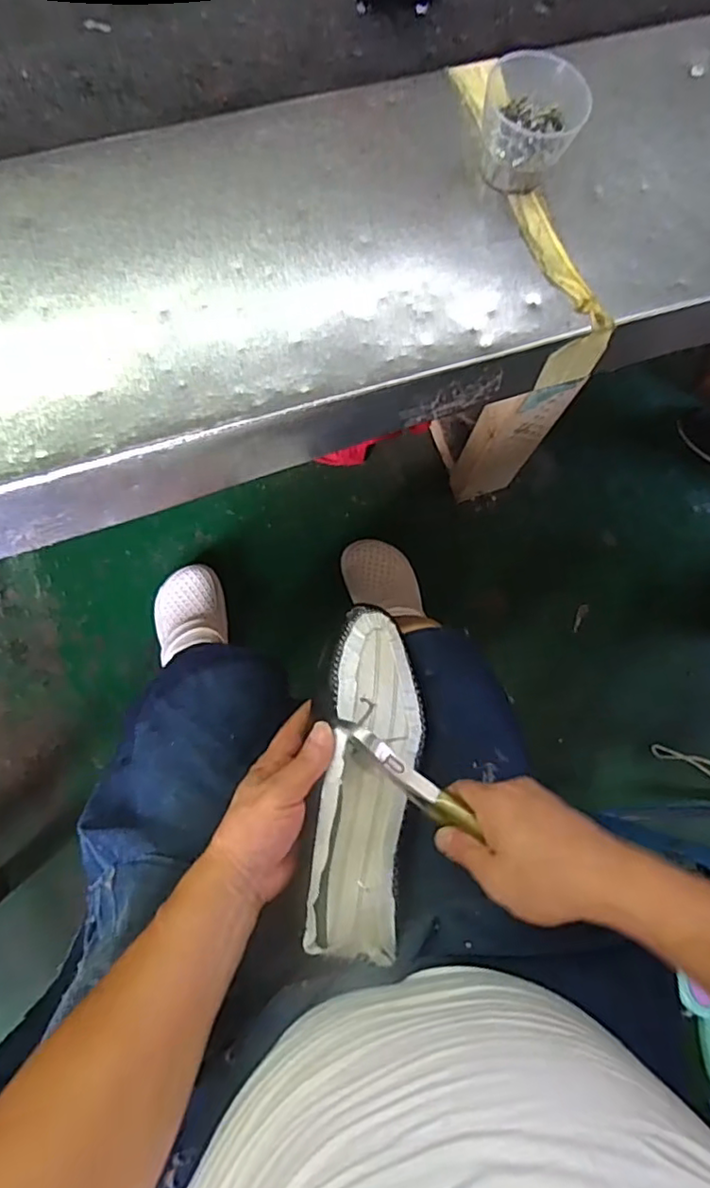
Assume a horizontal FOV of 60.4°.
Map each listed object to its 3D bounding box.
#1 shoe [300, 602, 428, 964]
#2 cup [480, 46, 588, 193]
[{"bbox_3d":[0.012,0.131,0.457,0.072,0.042,0.249,6,71,1],"label":"shoe"},{"bbox_3d":[0.111,-0.299,0.390,0.061,0.054,0.059,1,78,-3],"label":"cup"}]

